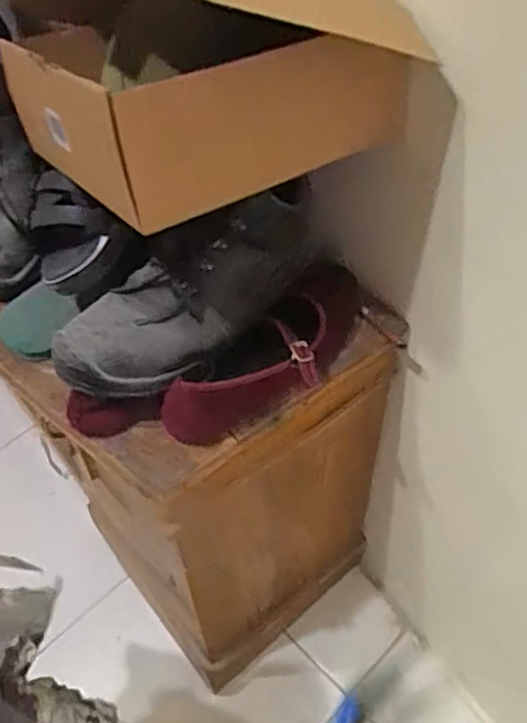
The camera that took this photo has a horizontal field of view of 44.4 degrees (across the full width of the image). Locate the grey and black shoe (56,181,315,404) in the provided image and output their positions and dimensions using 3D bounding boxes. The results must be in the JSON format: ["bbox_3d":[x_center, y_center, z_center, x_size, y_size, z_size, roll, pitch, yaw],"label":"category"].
[{"bbox_3d":[-0.063,-0.060,0.578,0.260,0.089,0.093,-37,54,-4],"label":"grey and black shoe"}]

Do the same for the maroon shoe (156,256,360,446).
[{"bbox_3d":[0.005,-0.003,0.609,0.223,0.089,0.062,-41,56,-8],"label":"maroon shoe"}]

